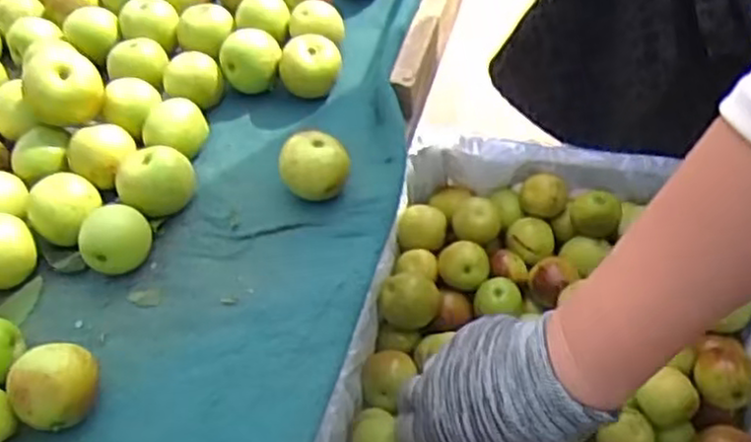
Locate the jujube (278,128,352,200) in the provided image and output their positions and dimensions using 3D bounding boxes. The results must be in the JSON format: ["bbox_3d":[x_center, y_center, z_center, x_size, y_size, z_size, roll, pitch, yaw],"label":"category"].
[{"bbox_3d":[-0.031,-0.026,0.387,0.035,0.033,0.028,-3,52,2],"label":"jujube"}]

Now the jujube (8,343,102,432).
[{"bbox_3d":[-0.137,0.073,0.320,0.032,0.033,0.032,-3,52,2],"label":"jujube"}]

